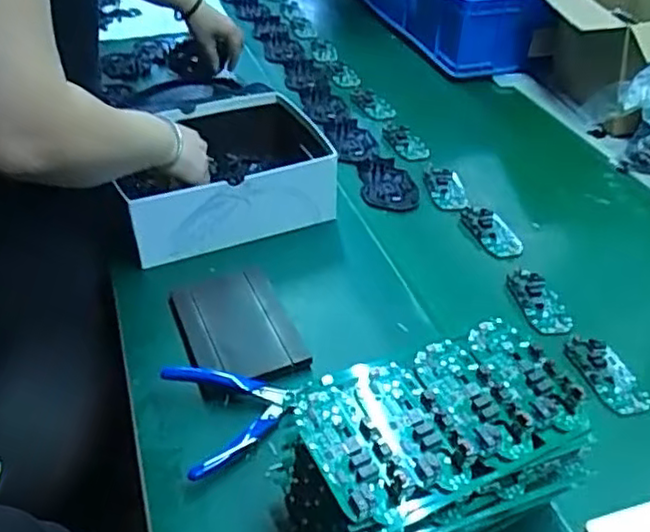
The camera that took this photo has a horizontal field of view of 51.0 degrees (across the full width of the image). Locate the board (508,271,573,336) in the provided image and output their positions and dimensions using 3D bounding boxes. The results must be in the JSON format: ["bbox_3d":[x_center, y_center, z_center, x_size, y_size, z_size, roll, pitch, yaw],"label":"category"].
[{"bbox_3d":[0.222,0.034,0.703,0.043,0.007,0.091,-4,37,-8],"label":"board"}]

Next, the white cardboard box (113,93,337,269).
[{"bbox_3d":[-0.120,-0.101,0.770,0.219,0.105,0.164,-15,40,-22],"label":"white cardboard box"}]

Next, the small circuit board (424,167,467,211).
[{"bbox_3d":[0.150,-0.098,0.846,0.042,0.016,0.071,0,37,-3],"label":"small circuit board"}]

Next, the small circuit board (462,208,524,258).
[{"bbox_3d":[0.192,-0.042,0.788,0.033,0.015,0.089,-9,38,-15],"label":"small circuit board"}]

